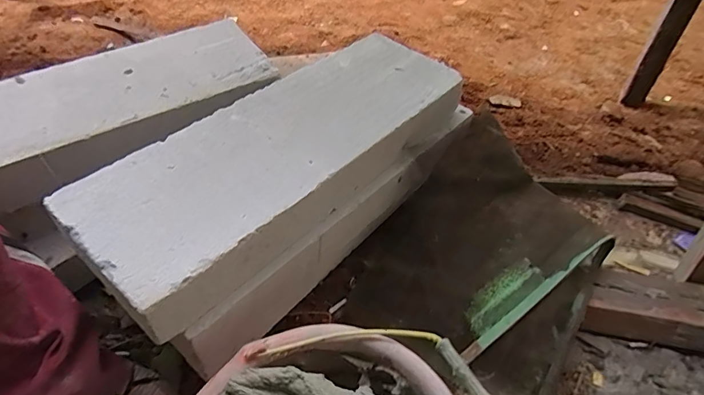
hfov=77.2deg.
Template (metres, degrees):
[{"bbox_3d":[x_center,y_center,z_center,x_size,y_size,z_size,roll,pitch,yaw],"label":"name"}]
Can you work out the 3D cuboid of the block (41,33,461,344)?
[{"bbox_3d":[-0.072,-0.069,0.630,0.221,0.098,0.588,34,54,25],"label":"block"}]

